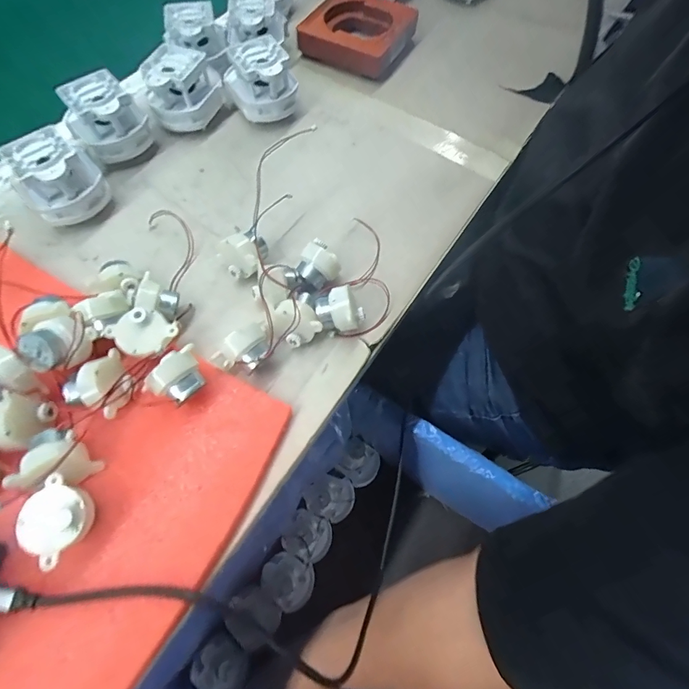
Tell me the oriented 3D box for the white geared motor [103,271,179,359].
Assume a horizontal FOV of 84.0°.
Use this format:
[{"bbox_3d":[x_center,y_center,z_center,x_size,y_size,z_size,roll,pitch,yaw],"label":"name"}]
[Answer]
[{"bbox_3d":[-0.127,-0.019,0.251,0.041,0.028,0.058,12,67,4],"label":"white geared motor"}]

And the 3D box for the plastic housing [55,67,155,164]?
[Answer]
[{"bbox_3d":[-0.202,-0.192,0.325,0.057,0.046,0.049,-36,72,-15],"label":"plastic housing"}]

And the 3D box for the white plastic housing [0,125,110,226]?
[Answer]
[{"bbox_3d":[-0.222,-0.129,0.301,0.055,0.050,0.060,-33,71,-14],"label":"white plastic housing"}]

